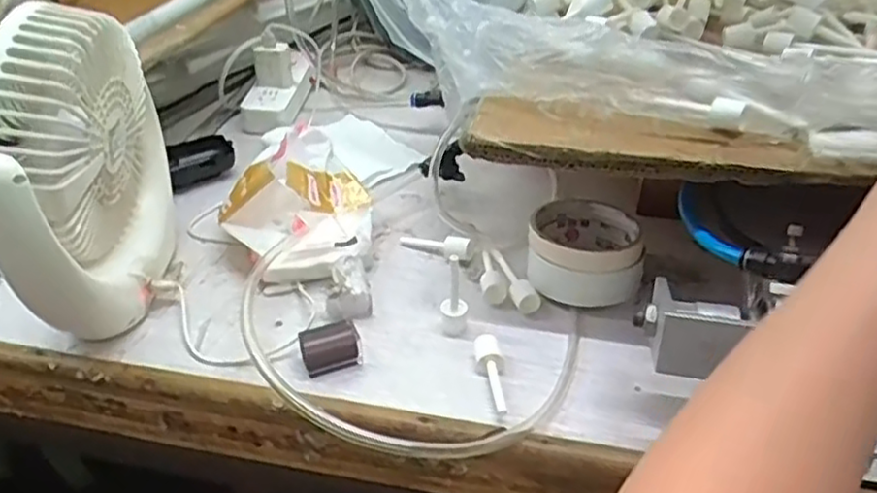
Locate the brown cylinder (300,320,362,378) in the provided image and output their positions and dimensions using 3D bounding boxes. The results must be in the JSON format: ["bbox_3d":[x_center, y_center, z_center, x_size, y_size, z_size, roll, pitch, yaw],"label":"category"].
[{"bbox_3d":[-0.074,0.070,0.481,0.038,0.025,0.022,-11,38,-14],"label":"brown cylinder"}]

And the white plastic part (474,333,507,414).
[{"bbox_3d":[0.036,0.084,0.465,0.016,0.011,0.067,-5,37,-5],"label":"white plastic part"}]

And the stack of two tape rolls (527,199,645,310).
[{"bbox_3d":[0.113,0.002,0.546,0.087,0.048,0.090,4,37,7],"label":"stack of two tape rolls"}]

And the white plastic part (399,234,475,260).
[{"bbox_3d":[-0.002,-0.002,0.589,0.069,0.017,0.015,7,36,31],"label":"white plastic part"}]

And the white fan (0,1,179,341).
[{"bbox_3d":[-0.242,-0.055,0.485,0.064,0.202,0.194,-5,37,-5],"label":"white fan"}]

